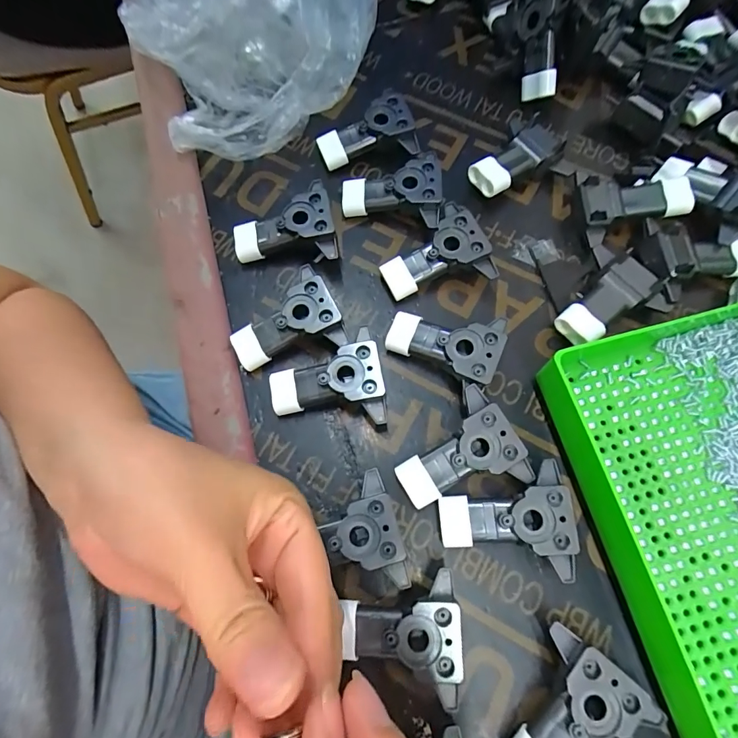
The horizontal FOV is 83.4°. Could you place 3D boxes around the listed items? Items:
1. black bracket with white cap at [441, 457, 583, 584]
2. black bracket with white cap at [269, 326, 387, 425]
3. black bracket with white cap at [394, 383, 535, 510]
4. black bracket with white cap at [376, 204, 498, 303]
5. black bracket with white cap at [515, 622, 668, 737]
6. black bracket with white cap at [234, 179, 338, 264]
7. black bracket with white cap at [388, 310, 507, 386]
[{"bbox_3d":[0.071,0.080,0.217,0.063,0.025,0.054,-4,73,-1],"label":"black bracket with white cap"},{"bbox_3d":[-0.024,0.010,0.238,0.063,0.024,0.048,-9,73,-2],"label":"black bracket with white cap"},{"bbox_3d":[0.048,0.050,0.226,0.063,0.030,0.054,-31,75,-8],"label":"black bracket with white cap"},{"bbox_3d":[0.040,-0.069,0.264,0.063,0.028,0.050,-24,74,-7],"label":"black bracket with white cap"},{"bbox_3d":[0.090,0.161,0.193,0.048,0.025,0.063,41,78,12],"label":"black bracket with white cap"},{"bbox_3d":[-0.055,-0.088,0.268,0.063,0.025,0.048,-11,73,-3],"label":"black bracket with white cap"},{"bbox_3d":[0.044,-0.017,0.243,0.065,0.016,0.040,13,75,18],"label":"black bracket with white cap"}]

